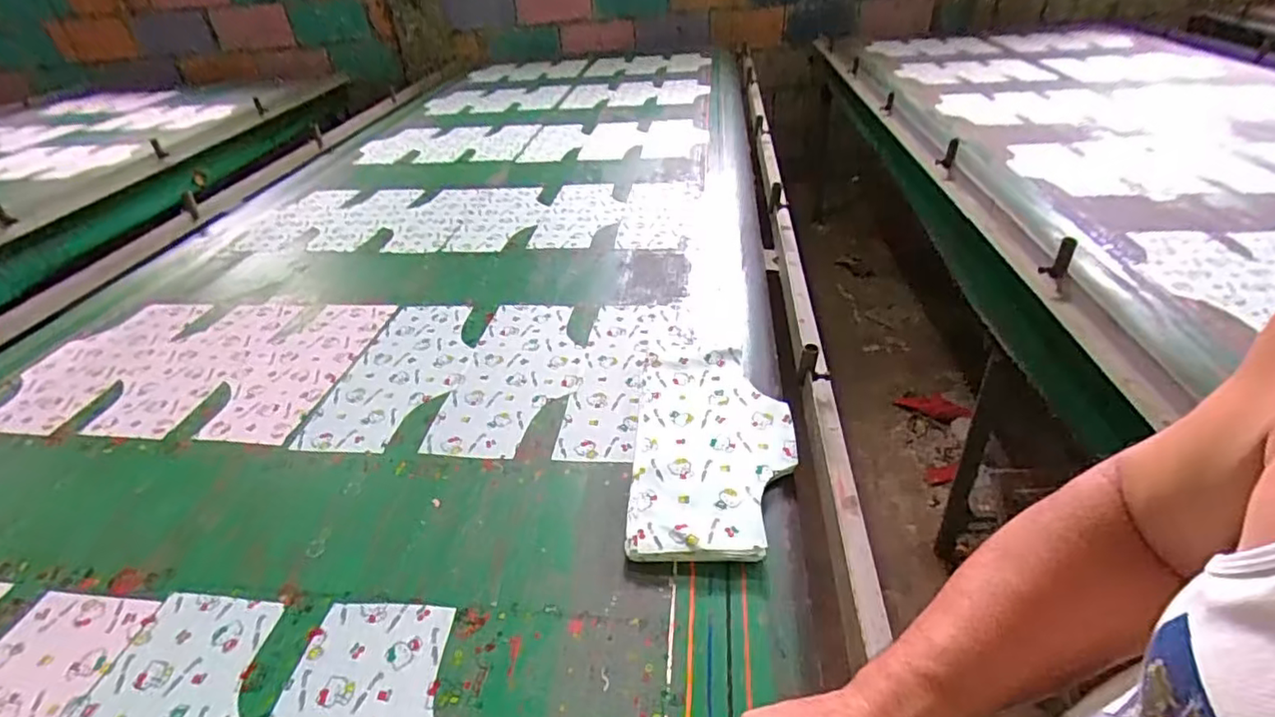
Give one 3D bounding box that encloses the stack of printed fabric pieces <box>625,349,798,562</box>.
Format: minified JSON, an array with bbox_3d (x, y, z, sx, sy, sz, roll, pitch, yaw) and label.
[{"bbox_3d":[0.084,0.086,0.676,0.170,0.017,0.310,-3,35,7],"label":"stack of printed fabric pieces"}]

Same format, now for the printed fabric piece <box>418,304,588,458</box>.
[{"bbox_3d":[-0.159,0.012,0.825,0.164,0.007,0.325,-2,35,8],"label":"printed fabric piece"}]

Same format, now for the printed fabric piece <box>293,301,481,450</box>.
[{"bbox_3d":[-0.323,0.012,0.845,0.162,0.005,0.319,-2,35,7],"label":"printed fabric piece"}]

